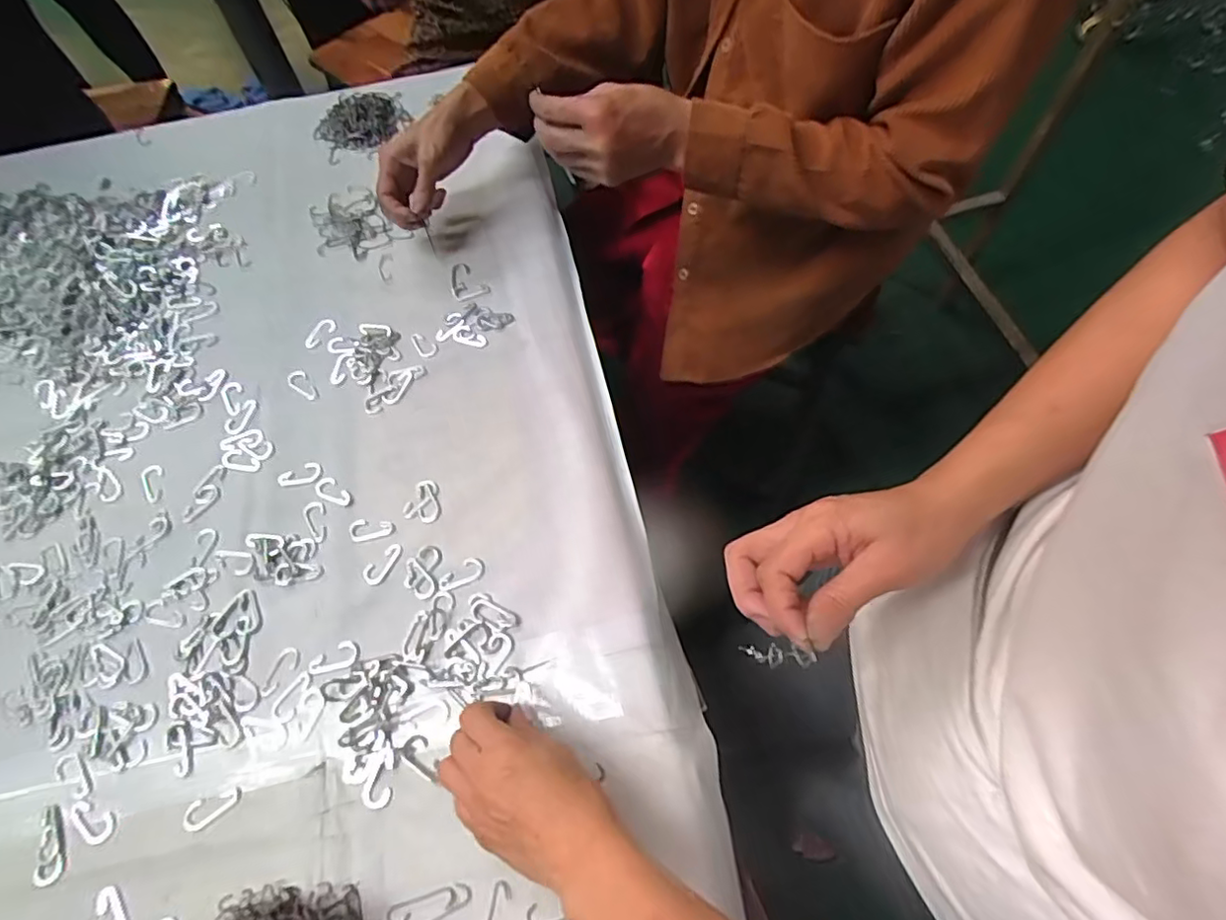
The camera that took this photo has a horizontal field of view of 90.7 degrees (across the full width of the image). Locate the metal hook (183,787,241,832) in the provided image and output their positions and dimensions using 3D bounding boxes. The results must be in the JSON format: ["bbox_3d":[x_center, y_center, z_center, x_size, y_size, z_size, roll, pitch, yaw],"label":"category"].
[{"bbox_3d":[-0.275,0.240,0.415,0.040,0.004,0.019,-16,63,-5],"label":"metal hook"}]

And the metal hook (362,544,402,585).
[{"bbox_3d":[-0.187,0.083,0.490,0.017,0.004,0.037,29,68,17],"label":"metal hook"}]

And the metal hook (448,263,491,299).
[{"bbox_3d":[-0.149,-0.185,0.622,0.037,0.006,0.045,-19,64,-6],"label":"metal hook"}]

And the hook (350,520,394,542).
[{"bbox_3d":[-0.202,0.057,0.504,0.035,0.004,0.020,-13,63,-3],"label":"hook"}]

